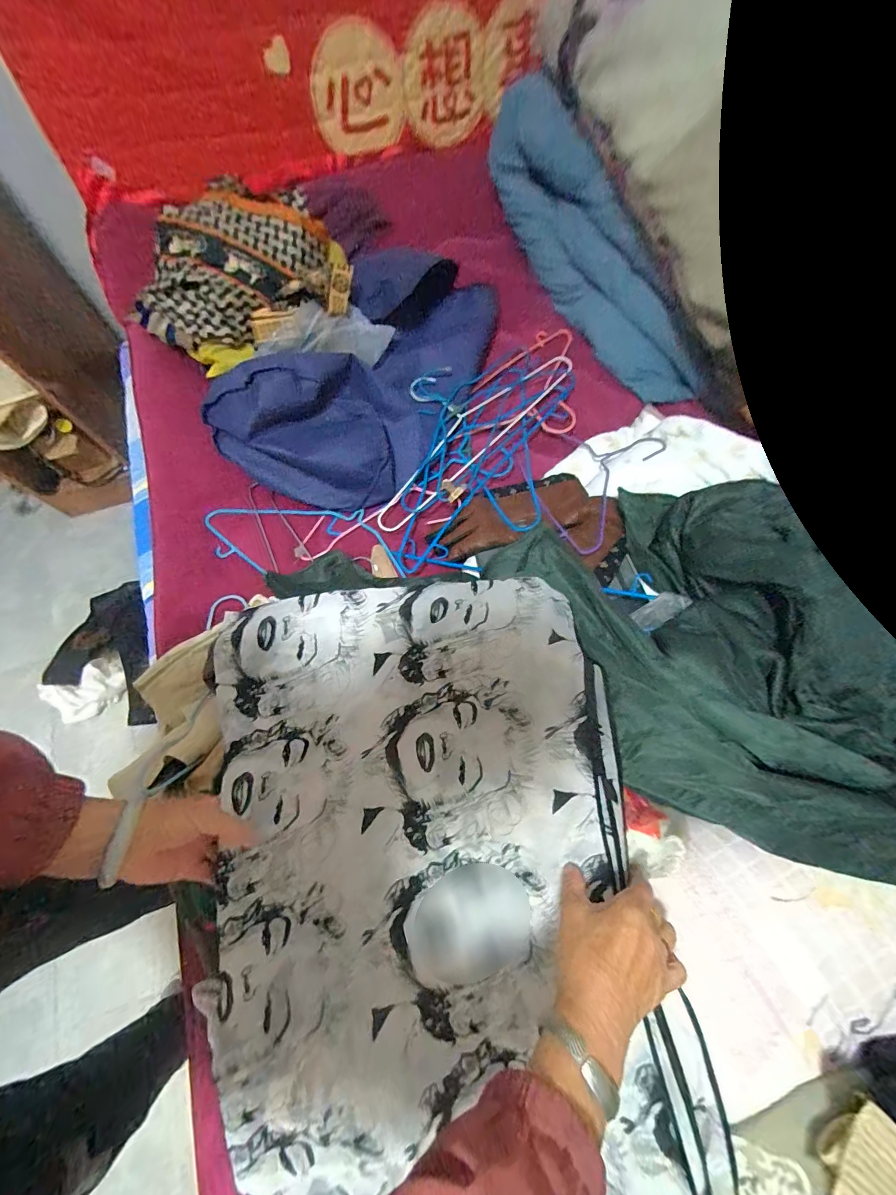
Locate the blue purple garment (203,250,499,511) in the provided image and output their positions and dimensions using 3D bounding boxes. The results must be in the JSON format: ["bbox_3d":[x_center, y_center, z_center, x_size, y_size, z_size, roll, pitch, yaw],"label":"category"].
[{"bbox_3d":[-0.126,-0.396,0.735,0.298,0.125,0.527,31,73,10],"label":"blue purple garment"}]

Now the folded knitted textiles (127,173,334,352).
[{"bbox_3d":[-0.373,-0.571,0.743,0.339,0.118,0.248,1,70,0],"label":"folded knitted textiles"}]

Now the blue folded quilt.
[{"bbox_3d":[0.243,-0.622,0.767,0.093,0.198,0.645,-23,72,-9],"label":"blue folded quilt"}]

